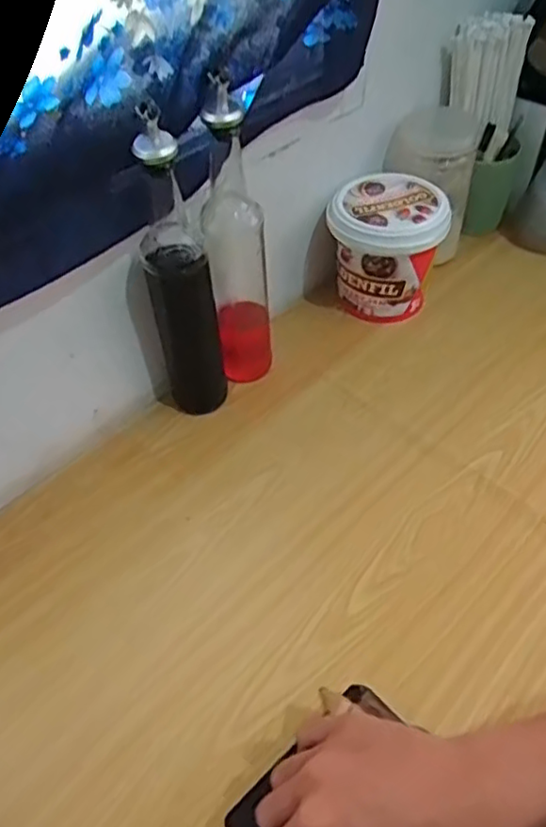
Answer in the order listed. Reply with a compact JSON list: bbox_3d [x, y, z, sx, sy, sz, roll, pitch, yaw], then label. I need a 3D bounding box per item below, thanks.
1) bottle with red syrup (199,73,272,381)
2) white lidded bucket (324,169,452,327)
[{"bbox_3d":[-0.037,-0.157,0.624,0.055,0.306,0.057,-10,49,-5],"label":"bottle with red syrup"},{"bbox_3d":[0.130,-0.190,0.750,0.124,0.125,0.117,-2,49,2],"label":"white lidded bucket"}]

